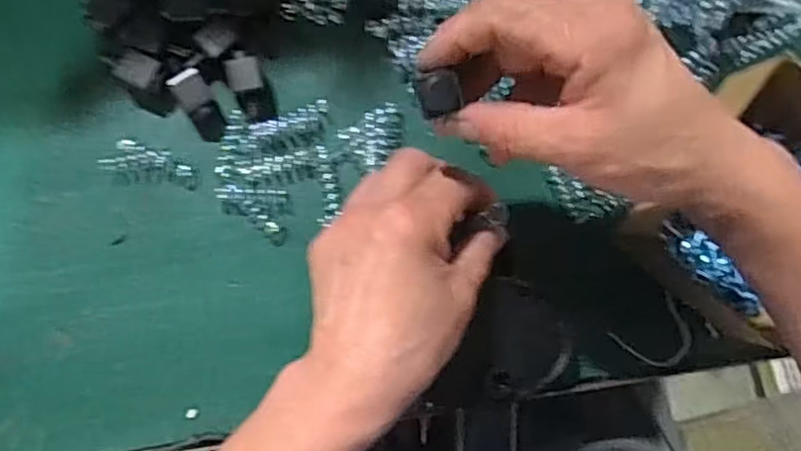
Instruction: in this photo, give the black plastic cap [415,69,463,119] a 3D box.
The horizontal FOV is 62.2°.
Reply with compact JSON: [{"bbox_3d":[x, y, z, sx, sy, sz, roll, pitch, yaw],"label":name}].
[{"bbox_3d":[0.016,-0.052,0.265,0.018,0.004,0.018,0,90,-8],"label":"black plastic cap"}]

